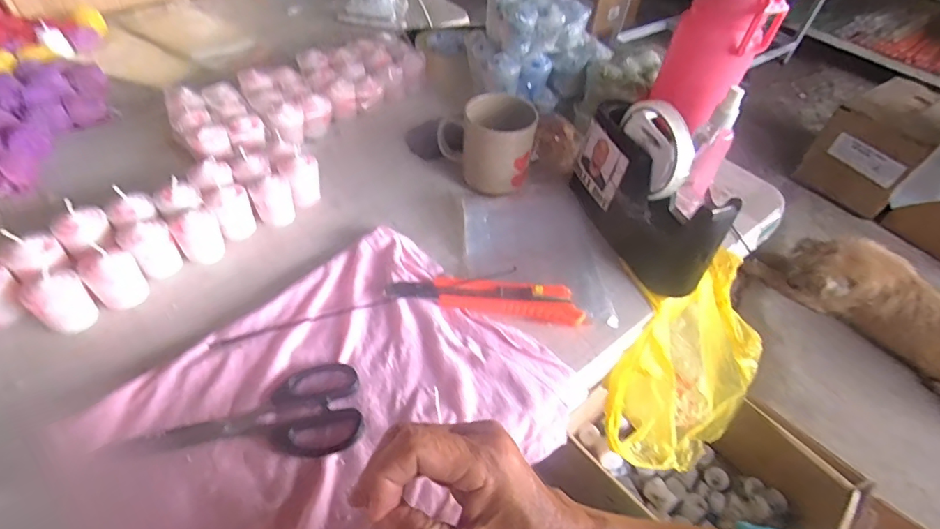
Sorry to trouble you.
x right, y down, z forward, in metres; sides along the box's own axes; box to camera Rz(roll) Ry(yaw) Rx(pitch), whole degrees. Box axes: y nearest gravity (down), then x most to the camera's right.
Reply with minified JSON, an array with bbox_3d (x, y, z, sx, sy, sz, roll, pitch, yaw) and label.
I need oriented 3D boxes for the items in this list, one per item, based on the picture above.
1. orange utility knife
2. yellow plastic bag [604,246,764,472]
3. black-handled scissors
[{"bbox_3d":[0.015,0.025,0.437,0.168,0.017,0.037,9,47,2],"label":"orange utility knife"},{"bbox_3d":[0.197,0.101,0.482,0.149,0.173,0.138,1,47,-6],"label":"yellow plastic bag"},{"bbox_3d":[-0.156,0.111,0.345,0.154,0.010,0.063,-9,49,-15],"label":"black-handled scissors"}]

